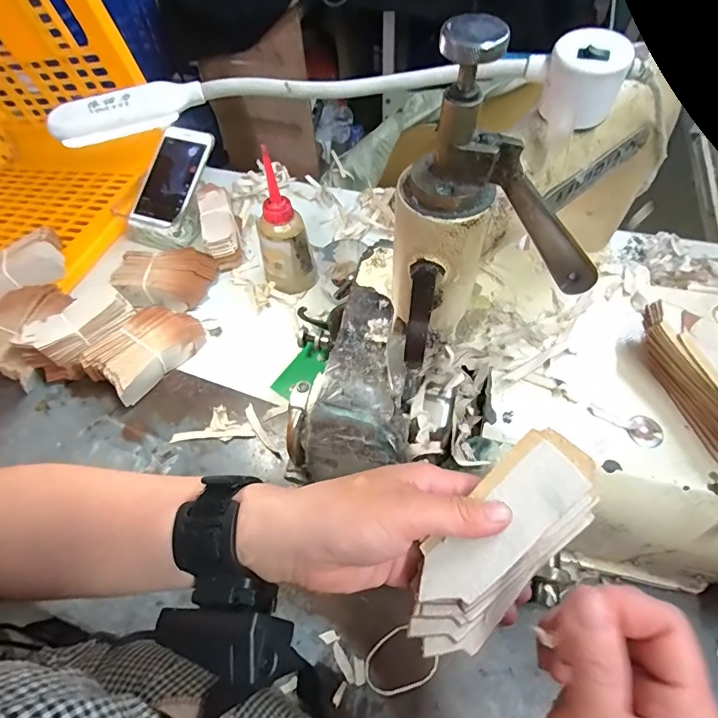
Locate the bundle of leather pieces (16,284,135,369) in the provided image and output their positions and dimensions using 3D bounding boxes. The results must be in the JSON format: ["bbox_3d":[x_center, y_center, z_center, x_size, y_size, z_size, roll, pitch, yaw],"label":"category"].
[{"bbox_3d":[-0.310,-0.040,0.483,0.107,0.035,0.048,-40,65,-19],"label":"bundle of leather pieces"}]

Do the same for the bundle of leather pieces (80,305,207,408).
[{"bbox_3d":[-0.244,-0.011,0.504,0.074,0.044,0.121,30,65,19],"label":"bundle of leather pieces"}]

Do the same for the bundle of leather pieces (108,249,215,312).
[{"bbox_3d":[-0.247,-0.102,0.560,0.117,0.041,0.077,-2,59,2],"label":"bundle of leather pieces"}]

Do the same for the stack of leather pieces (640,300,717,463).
[{"bbox_3d":[0.253,0.019,0.313,0.045,0.038,0.130,-19,60,-8],"label":"stack of leather pieces"}]

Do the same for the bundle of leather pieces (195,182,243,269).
[{"bbox_3d":[-0.188,-0.184,0.583,0.044,0.033,0.111,-16,60,-6],"label":"bundle of leather pieces"}]

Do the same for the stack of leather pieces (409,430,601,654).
[{"bbox_3d":[0.073,0.096,0.227,0.050,0.020,0.129,38,84,22],"label":"stack of leather pieces"}]

